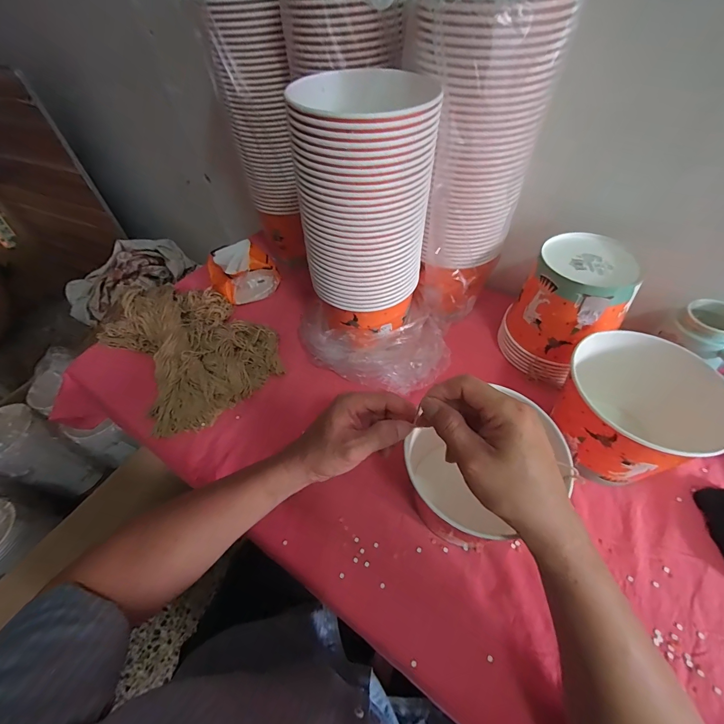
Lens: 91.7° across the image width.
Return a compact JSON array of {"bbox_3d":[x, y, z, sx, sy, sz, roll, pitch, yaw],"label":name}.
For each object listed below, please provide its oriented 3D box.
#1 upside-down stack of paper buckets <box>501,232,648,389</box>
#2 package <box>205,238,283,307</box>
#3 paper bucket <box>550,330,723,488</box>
[{"bbox_3d":[0.302,-0.080,0.532,0.142,0.159,0.149,32,62,25],"label":"upside-down stack of paper buckets"},{"bbox_3d":[-0.251,-0.193,0.720,0.119,0.078,0.136,-34,57,-19],"label":"package"},{"bbox_3d":[0.321,0.060,0.441,0.144,0.124,0.154,-2,51,3],"label":"paper bucket"}]

